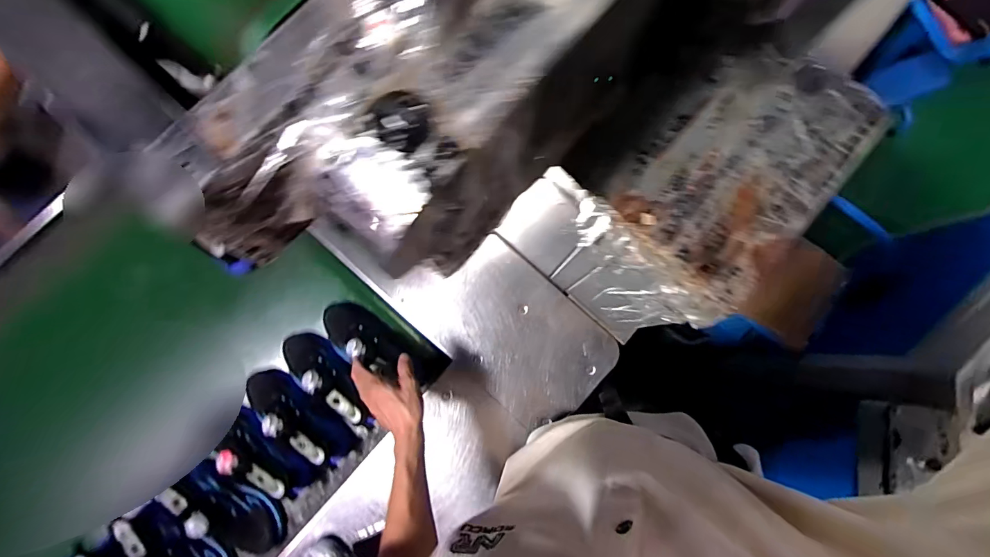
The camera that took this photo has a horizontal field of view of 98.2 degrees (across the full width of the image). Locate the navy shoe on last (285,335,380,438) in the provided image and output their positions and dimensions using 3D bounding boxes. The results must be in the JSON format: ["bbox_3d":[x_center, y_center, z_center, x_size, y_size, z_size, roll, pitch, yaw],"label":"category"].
[{"bbox_3d":[-0.295,0.184,0.770,0.093,0.113,0.215,-45,86,-7],"label":"navy shoe on last"}]

